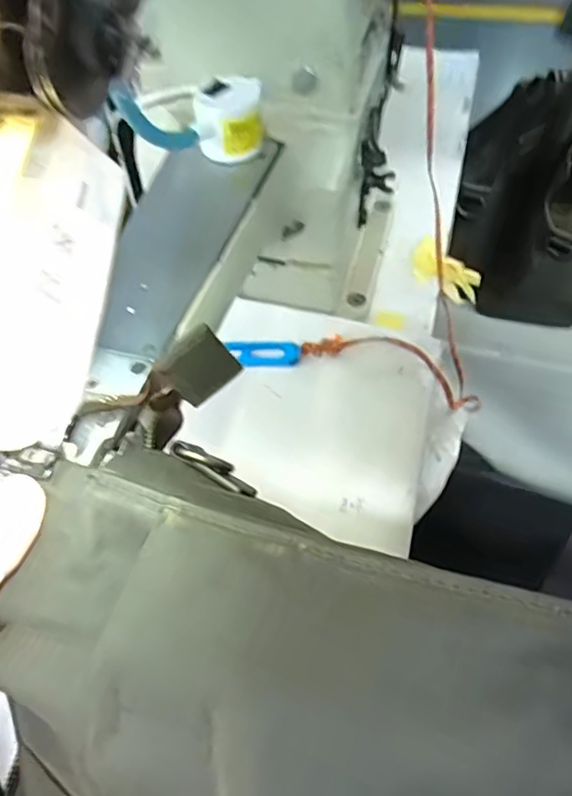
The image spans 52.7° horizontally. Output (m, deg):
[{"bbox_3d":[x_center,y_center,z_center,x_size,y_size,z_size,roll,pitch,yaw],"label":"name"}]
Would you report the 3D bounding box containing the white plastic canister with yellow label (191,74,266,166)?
[{"bbox_3d":[-0.031,-0.152,0.315,0.036,0.032,0.030,-7,56,-1],"label":"white plastic canister with yellow label"}]

